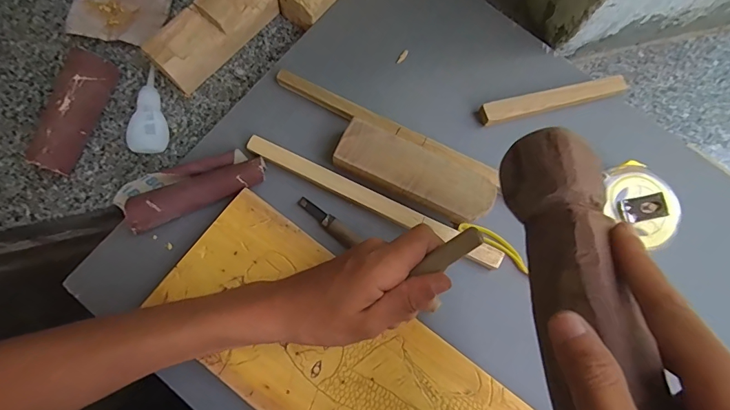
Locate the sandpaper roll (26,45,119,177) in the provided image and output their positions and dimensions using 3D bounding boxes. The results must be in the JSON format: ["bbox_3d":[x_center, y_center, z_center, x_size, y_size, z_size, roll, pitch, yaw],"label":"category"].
[{"bbox_3d":[-0.240,-0.077,0.346,0.028,0.032,0.102,15,78,1],"label":"sandpaper roll"}]

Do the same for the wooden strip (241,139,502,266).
[{"bbox_3d":[0.006,-0.003,0.317,0.209,0.008,0.013,25,79,4],"label":"wooden strip"}]

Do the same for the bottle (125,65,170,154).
[{"bbox_3d":[-0.182,-0.081,0.355,0.029,0.016,0.075,3,78,-1],"label":"bottle"}]

